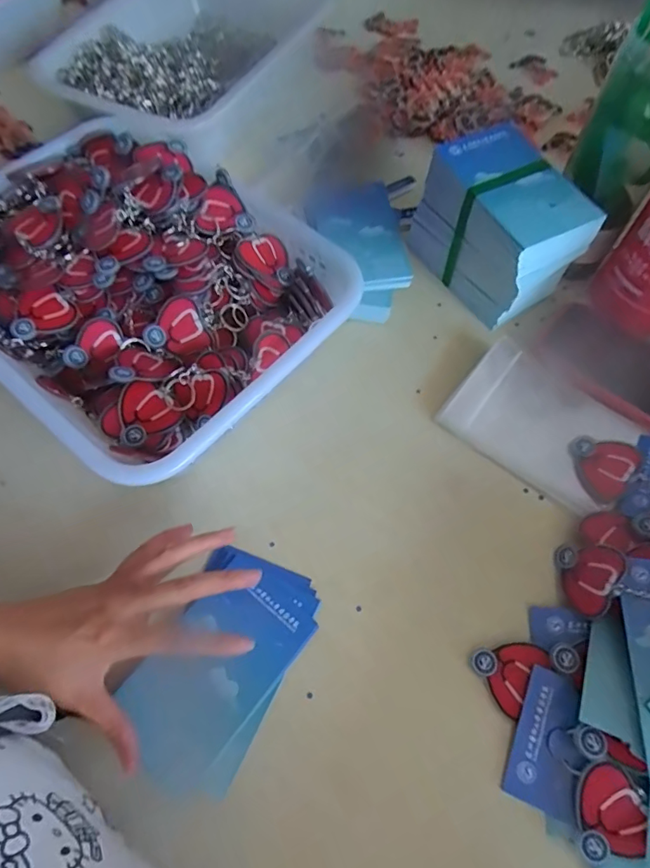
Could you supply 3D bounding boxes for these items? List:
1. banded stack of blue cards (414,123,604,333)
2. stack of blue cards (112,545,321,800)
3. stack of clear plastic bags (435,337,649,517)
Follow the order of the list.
[{"bbox_3d":[0.155,-0.189,0.450,0.094,0.102,0.142,-28,67,-12],"label":"banded stack of blue cards"},{"bbox_3d":[-0.073,0.159,0.343,0.093,0.009,0.149,28,67,12],"label":"stack of blue cards"},{"bbox_3d":[0.191,-0.013,0.427,0.142,0.020,0.117,36,70,17],"label":"stack of clear plastic bags"}]

